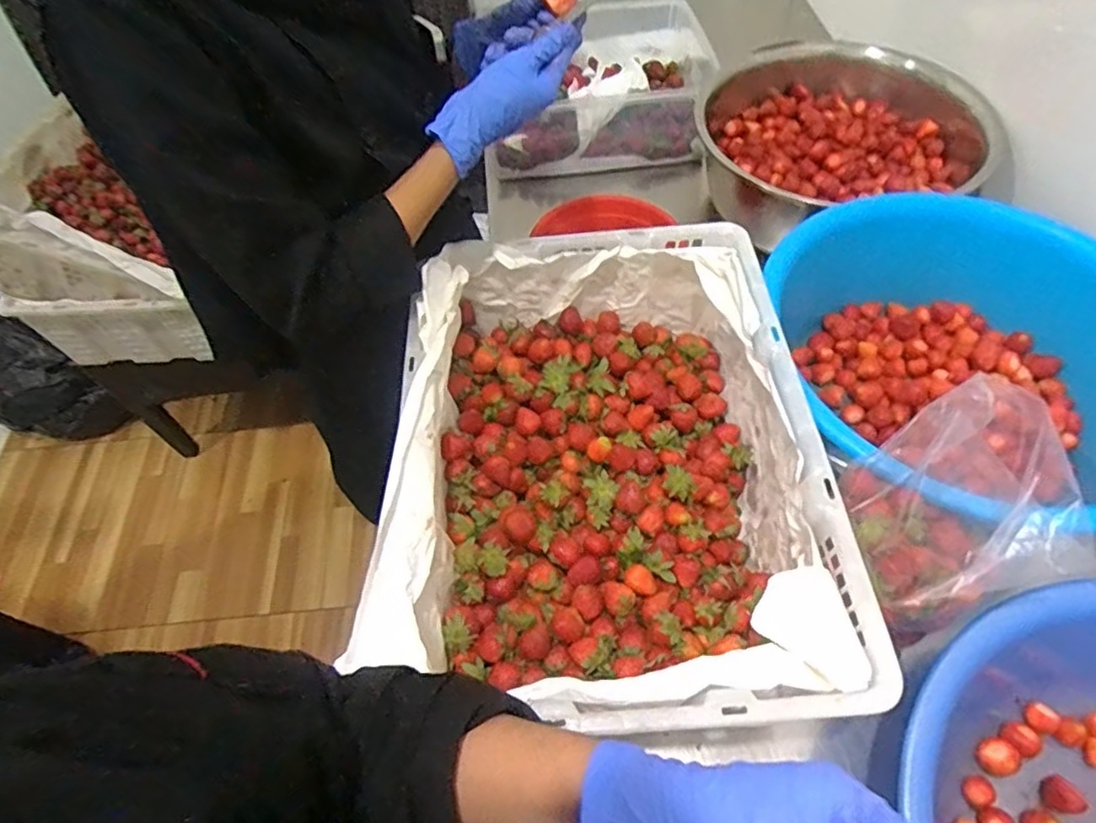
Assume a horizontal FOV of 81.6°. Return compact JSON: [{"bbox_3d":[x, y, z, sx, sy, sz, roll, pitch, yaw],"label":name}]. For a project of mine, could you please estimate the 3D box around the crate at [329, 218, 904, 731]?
[{"bbox_3d":[0.060,0.040,0.599,0.359,0.152,0.465,0,57,3],"label":"crate"}]

